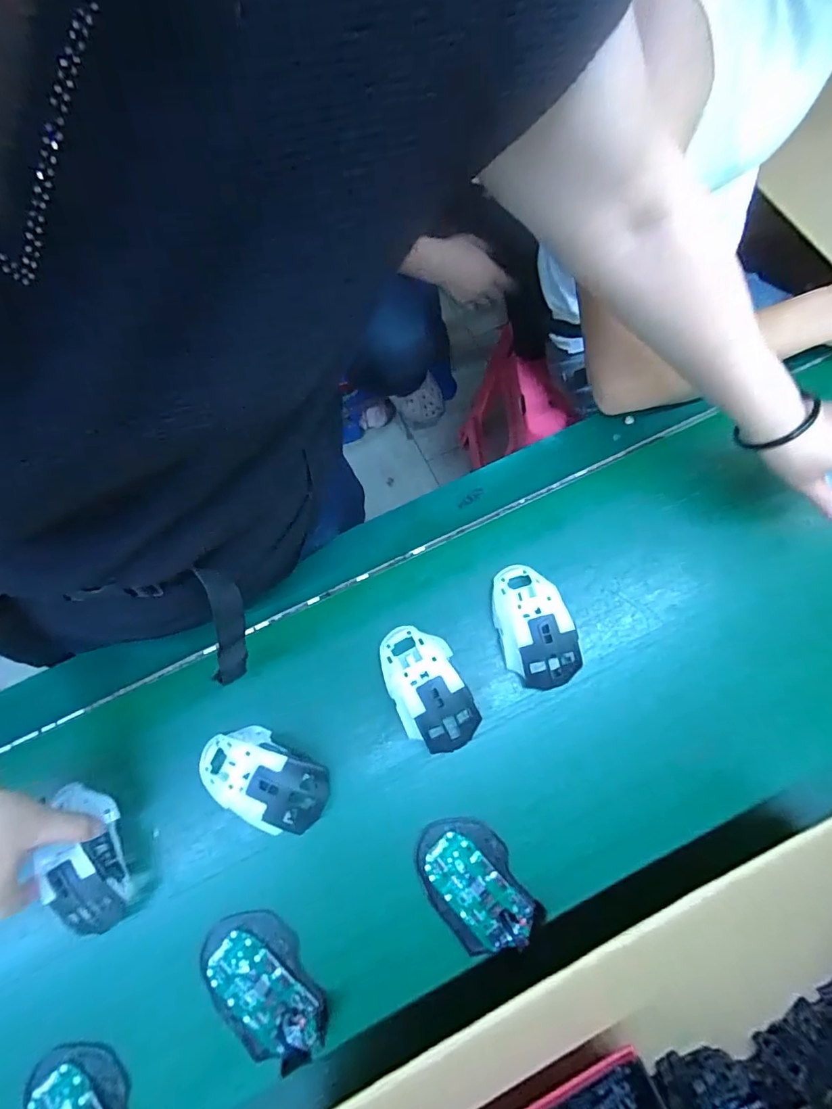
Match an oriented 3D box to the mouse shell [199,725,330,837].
[{"bbox_3d":[-0.136,0.195,0.437,0.118,0.039,0.070,28,76,8],"label":"mouse shell"}]

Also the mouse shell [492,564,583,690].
[{"bbox_3d":[0.108,0.064,0.470,0.063,0.033,0.114,-13,75,-3],"label":"mouse shell"}]

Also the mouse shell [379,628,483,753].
[{"bbox_3d":[0.009,0.118,0.457,0.064,0.032,0.114,-22,75,-6],"label":"mouse shell"}]

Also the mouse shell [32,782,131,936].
[{"bbox_3d":[-0.273,0.245,0.411,0.058,0.028,0.113,-25,72,-6],"label":"mouse shell"}]

